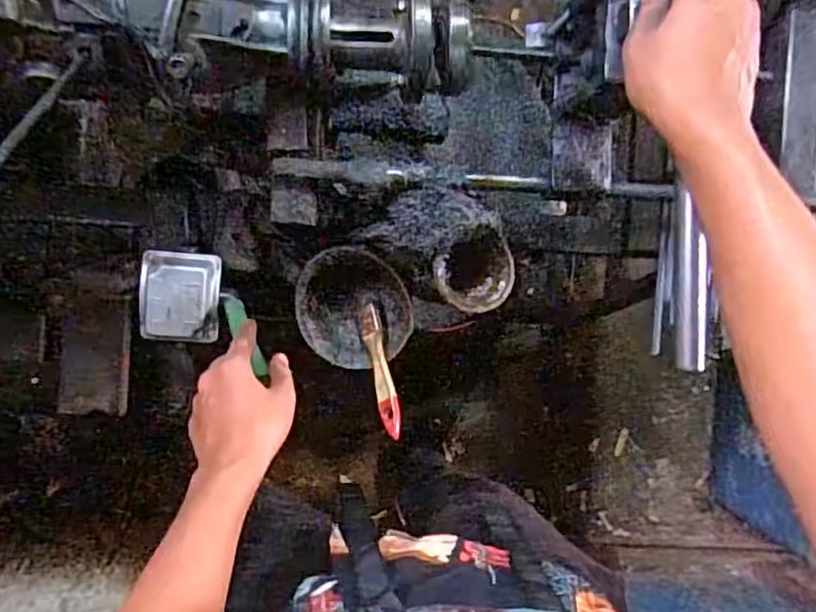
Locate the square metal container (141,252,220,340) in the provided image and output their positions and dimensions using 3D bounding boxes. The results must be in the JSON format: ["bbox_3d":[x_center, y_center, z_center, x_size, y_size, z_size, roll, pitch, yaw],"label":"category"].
[{"bbox_3d":[-0.222,-0.009,0.619,0.071,0.033,0.086,4,93,-2],"label":"square metal container"}]

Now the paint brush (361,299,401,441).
[{"bbox_3d":[-0.028,0.063,0.649,0.022,0.005,0.142,-24,63,17],"label":"paint brush"}]

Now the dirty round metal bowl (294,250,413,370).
[{"bbox_3d":[-0.058,0.002,0.670,0.107,0.043,0.124,-28,94,0],"label":"dirty round metal bowl"}]

